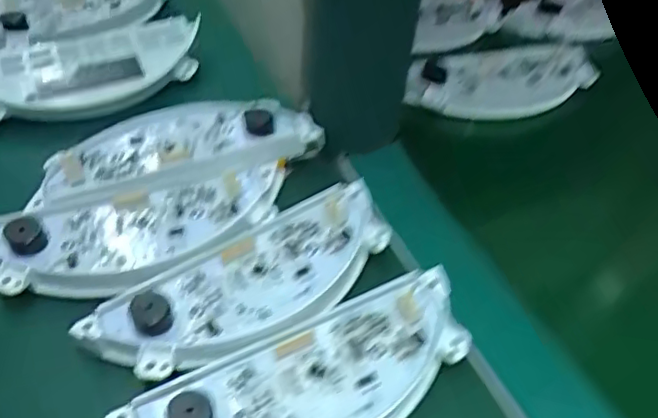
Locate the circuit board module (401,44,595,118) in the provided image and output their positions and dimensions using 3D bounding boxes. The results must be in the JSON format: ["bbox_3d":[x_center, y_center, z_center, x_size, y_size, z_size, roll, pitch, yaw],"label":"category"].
[{"bbox_3d":[0.147,-0.112,0.517,0.181,0.015,0.072,-16,51,-17],"label":"circuit board module"}]

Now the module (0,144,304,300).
[{"bbox_3d":[-0.104,0.011,0.357,0.188,0.020,0.076,-15,50,-15],"label":"module"}]

